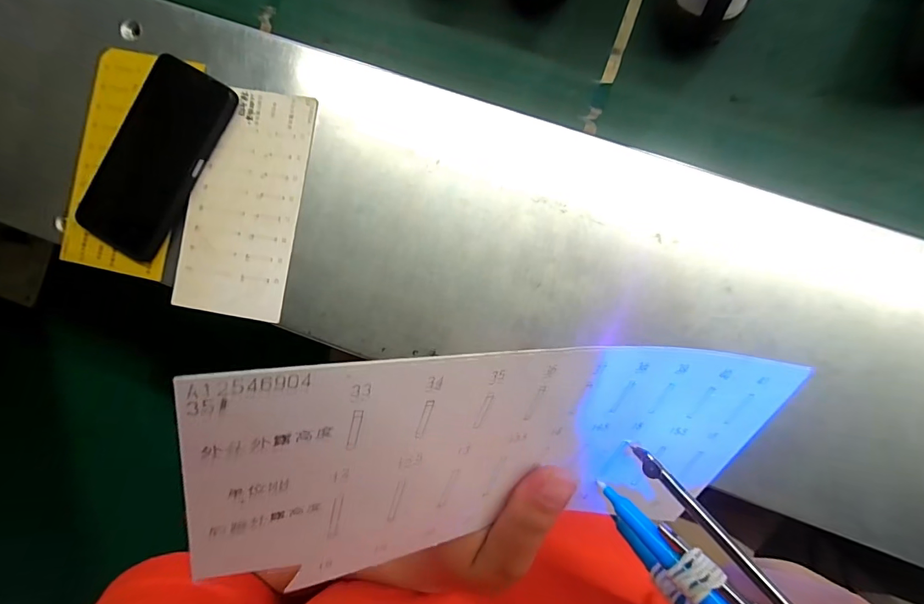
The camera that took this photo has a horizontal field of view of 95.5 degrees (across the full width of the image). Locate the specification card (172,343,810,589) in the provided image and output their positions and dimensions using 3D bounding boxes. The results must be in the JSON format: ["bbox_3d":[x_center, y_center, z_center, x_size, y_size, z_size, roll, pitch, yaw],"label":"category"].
[{"bbox_3d":[0.024,0.052,0.138,0.191,0.011,0.091,3,123,-26],"label":"specification card"}]

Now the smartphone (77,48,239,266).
[{"bbox_3d":[-0.265,-0.124,0.363,0.080,0.008,0.167,30,95,0],"label":"smartphone"}]

